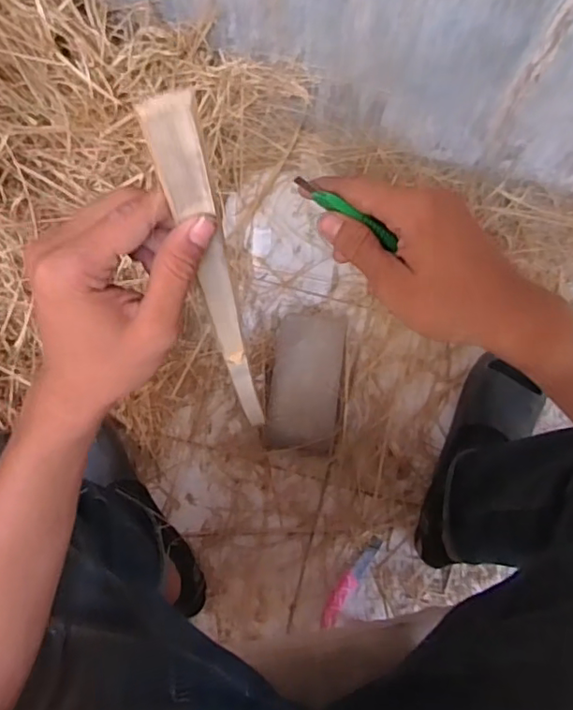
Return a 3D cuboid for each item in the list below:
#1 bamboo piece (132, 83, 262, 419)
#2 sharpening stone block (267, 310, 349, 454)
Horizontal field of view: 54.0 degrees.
[{"bbox_3d":[-0.046,-0.011,0.464,0.024,0.526,0.013,-13,71,-5],"label":"bamboo piece"},{"bbox_3d":[0.032,0.034,0.879,0.109,0.074,0.222,8,76,2],"label":"sharpening stone block"}]

